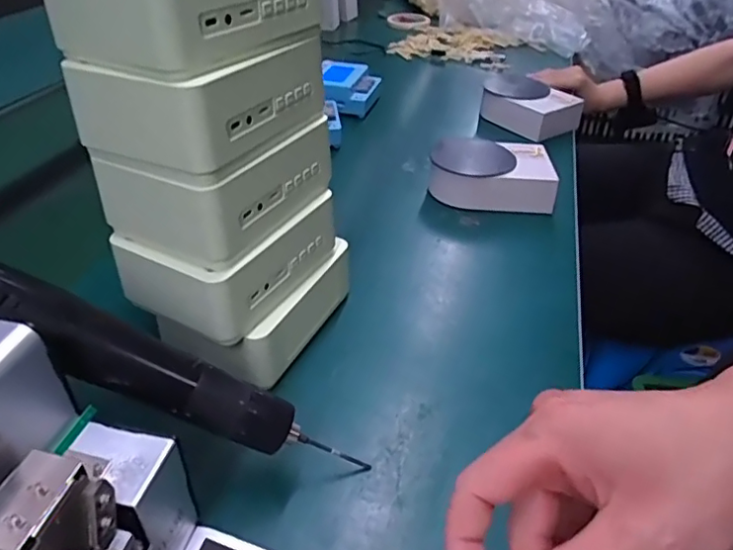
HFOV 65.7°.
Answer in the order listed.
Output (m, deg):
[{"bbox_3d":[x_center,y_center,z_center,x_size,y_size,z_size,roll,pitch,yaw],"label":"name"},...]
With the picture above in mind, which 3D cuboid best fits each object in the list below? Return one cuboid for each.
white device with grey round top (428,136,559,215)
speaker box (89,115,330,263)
[{"bbox_3d":[0.147,-0.115,0.666,0.139,0.051,0.094,9,38,12],"label":"white device with grey round top"},{"bbox_3d":[-0.099,-0.074,0.402,0.093,0.057,0.134,18,41,23],"label":"speaker box"}]

